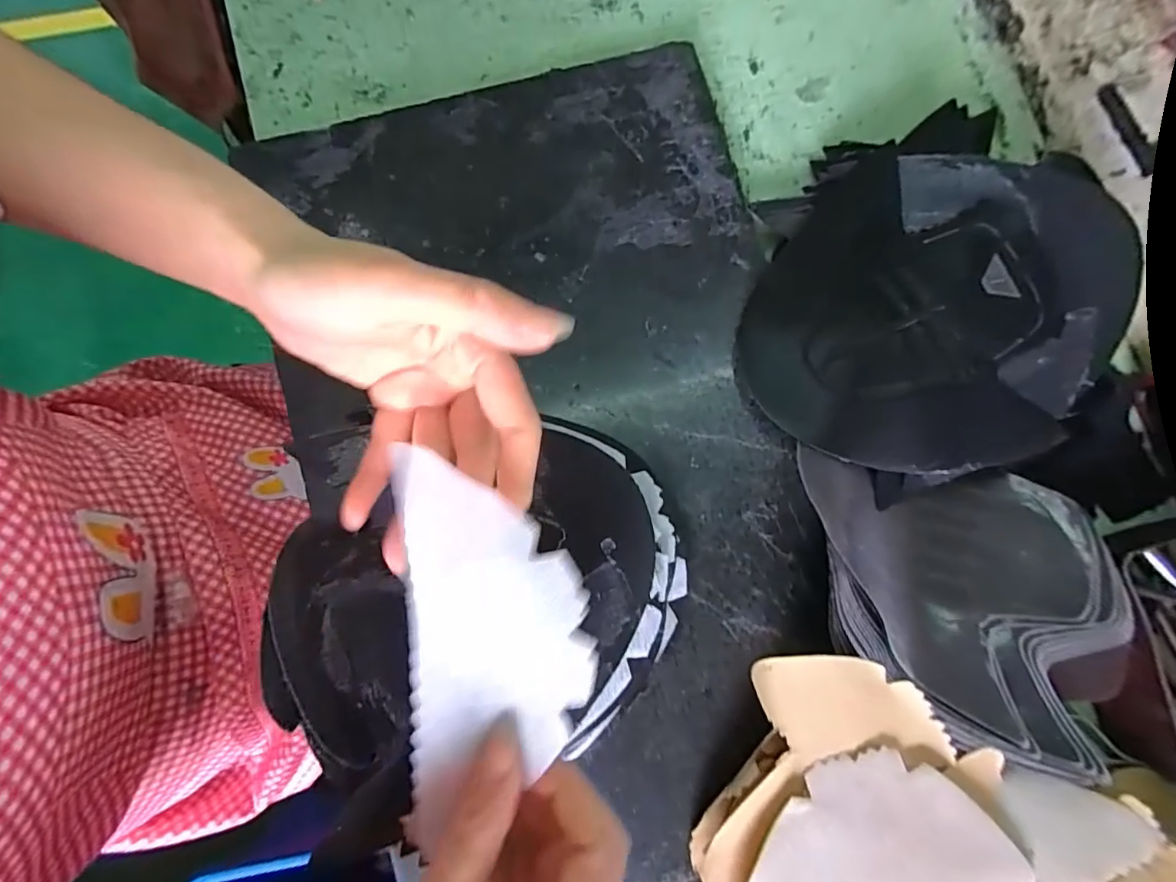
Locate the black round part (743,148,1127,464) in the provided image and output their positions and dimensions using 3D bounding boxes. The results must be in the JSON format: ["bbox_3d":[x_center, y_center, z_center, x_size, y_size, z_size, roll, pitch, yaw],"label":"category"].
[{"bbox_3d":[0.202,-0.076,0.309,0.205,0.032,0.184,13,81,-1],"label":"black round part"}]

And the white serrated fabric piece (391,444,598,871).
[{"bbox_3d":[-0.037,0.065,0.190,0.075,0.010,0.126,-13,83,23],"label":"white serrated fabric piece"}]

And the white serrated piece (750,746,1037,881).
[{"bbox_3d":[0.136,0.192,0.257,0.142,0.016,0.074,-8,82,-4],"label":"white serrated piece"}]

